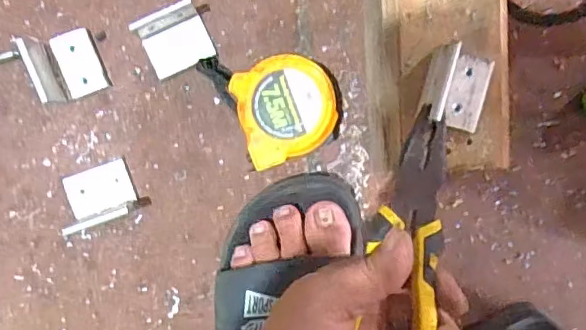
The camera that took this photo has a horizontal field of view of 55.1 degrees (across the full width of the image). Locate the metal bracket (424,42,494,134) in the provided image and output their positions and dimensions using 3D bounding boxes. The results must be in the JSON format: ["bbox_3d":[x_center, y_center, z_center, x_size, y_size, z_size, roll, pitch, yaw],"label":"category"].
[{"bbox_3d":[0.099,-0.045,0.331,0.042,0.039,0.045,0,95,-4],"label":"metal bracket"}]

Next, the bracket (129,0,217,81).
[{"bbox_3d":[-0.085,-0.090,0.404,0.047,0.035,0.043,-26,96,-1],"label":"bracket"}]

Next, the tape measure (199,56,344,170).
[{"bbox_3d":[-0.010,-0.047,0.404,0.086,0.043,0.084,-19,96,-2],"label":"tape measure"}]

